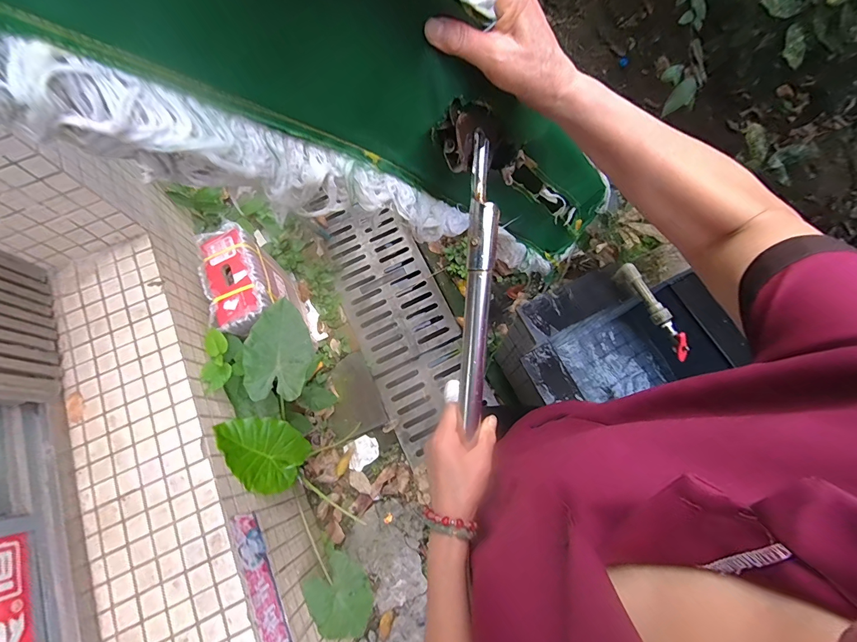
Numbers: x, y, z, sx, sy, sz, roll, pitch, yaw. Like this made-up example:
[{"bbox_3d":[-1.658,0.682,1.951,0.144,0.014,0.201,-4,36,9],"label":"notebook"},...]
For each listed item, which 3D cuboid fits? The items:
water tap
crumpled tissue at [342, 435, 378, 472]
[{"bbox_3d":[0.543,-0.028,0.903,0.036,0.047,0.253,-27,74,-7],"label":"water tap"},{"bbox_3d":[-0.233,0.463,1.322,0.115,0.017,0.098,-28,74,-7],"label":"crumpled tissue"}]

